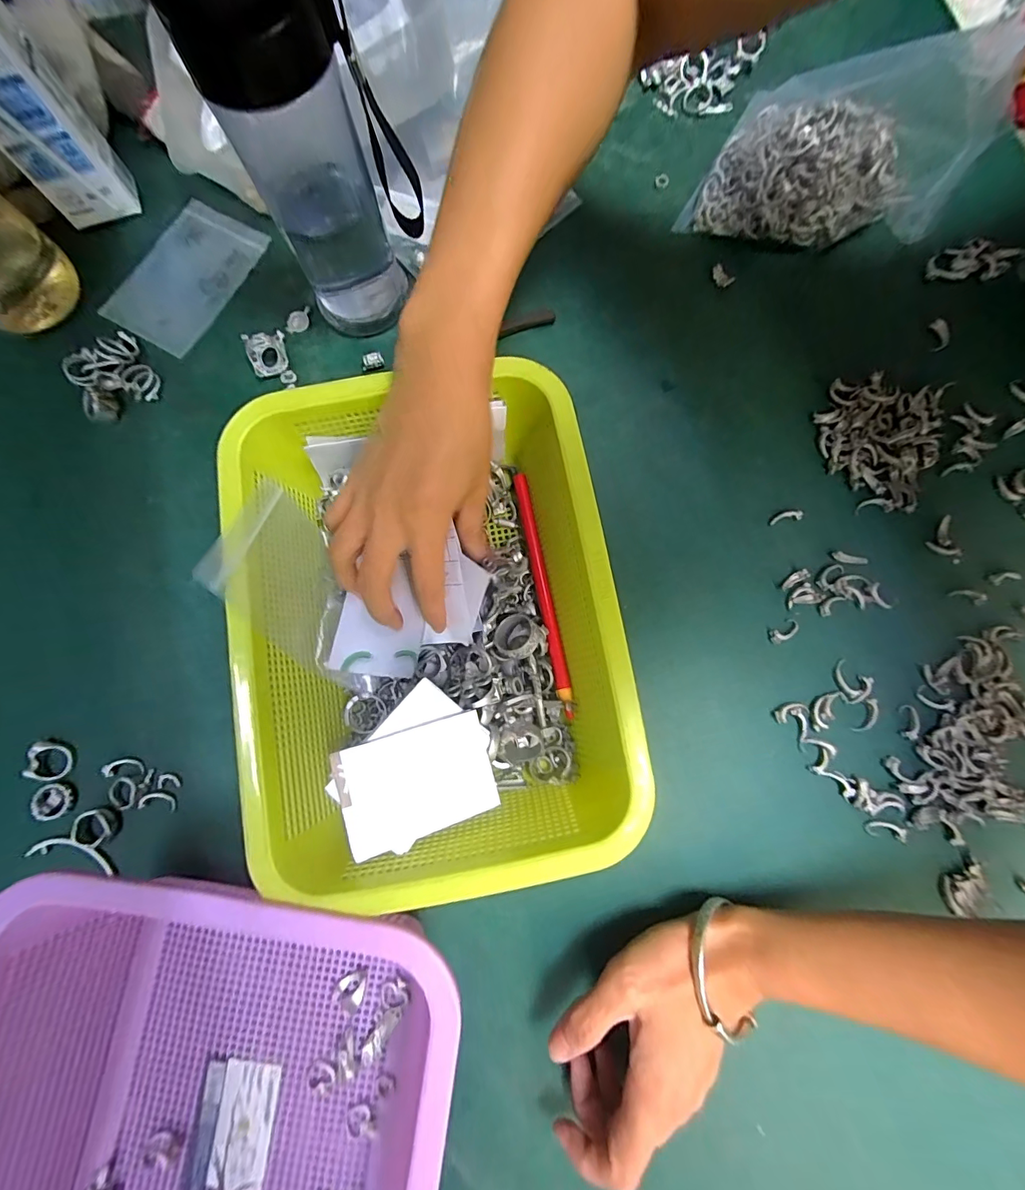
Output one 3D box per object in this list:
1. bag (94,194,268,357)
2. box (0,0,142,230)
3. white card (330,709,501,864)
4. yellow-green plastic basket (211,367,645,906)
[{"bbox_3d":[-0.254,-0.249,0.348,0.079,0.004,0.121,29,81,6],"label":"bag"},{"bbox_3d":[-0.329,-0.329,0.304,0.062,0.119,0.047,-15,80,-2],"label":"box"},{"bbox_3d":[-0.050,0.099,0.238,0.077,0.004,0.054,-13,83,-18],"label":"white card"},{"bbox_3d":[-0.045,0.015,0.260,0.195,0.078,0.257,-8,80,-1],"label":"yellow-green plastic basket"}]

